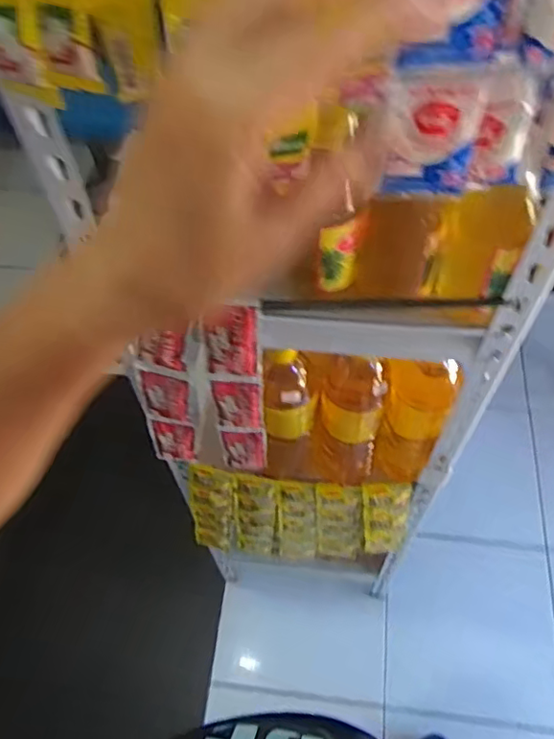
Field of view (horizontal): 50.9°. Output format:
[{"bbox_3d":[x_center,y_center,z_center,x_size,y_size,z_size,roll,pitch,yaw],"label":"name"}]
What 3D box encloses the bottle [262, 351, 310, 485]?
[{"bbox_3d":[0.015,0.067,0.756,0.062,0.245,0.061,-2,58,1],"label":"bottle"}]

